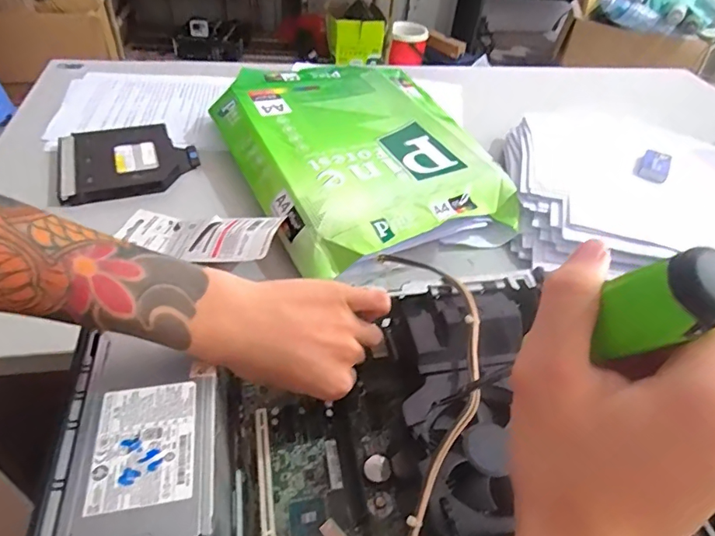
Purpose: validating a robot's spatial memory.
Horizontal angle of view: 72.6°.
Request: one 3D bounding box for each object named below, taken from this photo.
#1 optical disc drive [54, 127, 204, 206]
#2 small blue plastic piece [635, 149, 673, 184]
[{"bbox_3d":[-0.278,-0.136,0.590,0.151,0.010,0.151,-13,47,-19],"label":"optical disc drive"},{"bbox_3d":[0.352,-0.122,0.578,0.034,0.017,0.050,27,47,19],"label":"small blue plastic piece"}]

